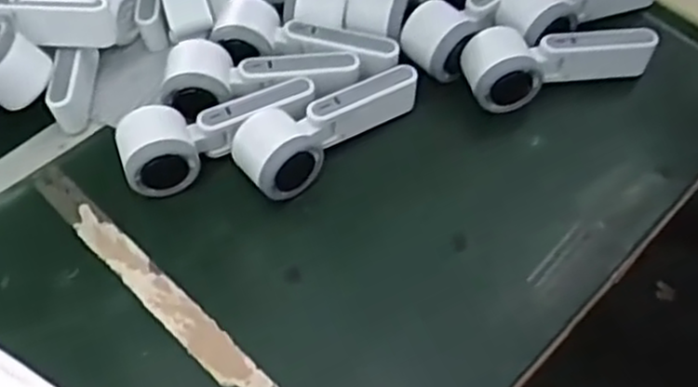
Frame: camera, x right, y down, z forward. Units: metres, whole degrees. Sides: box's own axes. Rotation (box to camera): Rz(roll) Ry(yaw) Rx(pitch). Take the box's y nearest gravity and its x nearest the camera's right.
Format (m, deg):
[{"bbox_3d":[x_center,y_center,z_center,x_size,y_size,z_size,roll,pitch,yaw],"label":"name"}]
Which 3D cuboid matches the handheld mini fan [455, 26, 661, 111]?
[{"bbox_3d":[0.183,-0.114,0.647,0.164,0.056,0.059,-14,56,-7],"label":"handheld mini fan"}]

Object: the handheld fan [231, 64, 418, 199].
[{"bbox_3d":[-0.017,-0.057,0.618,0.163,0.055,0.055,-36,61,-20],"label":"handheld fan"}]

